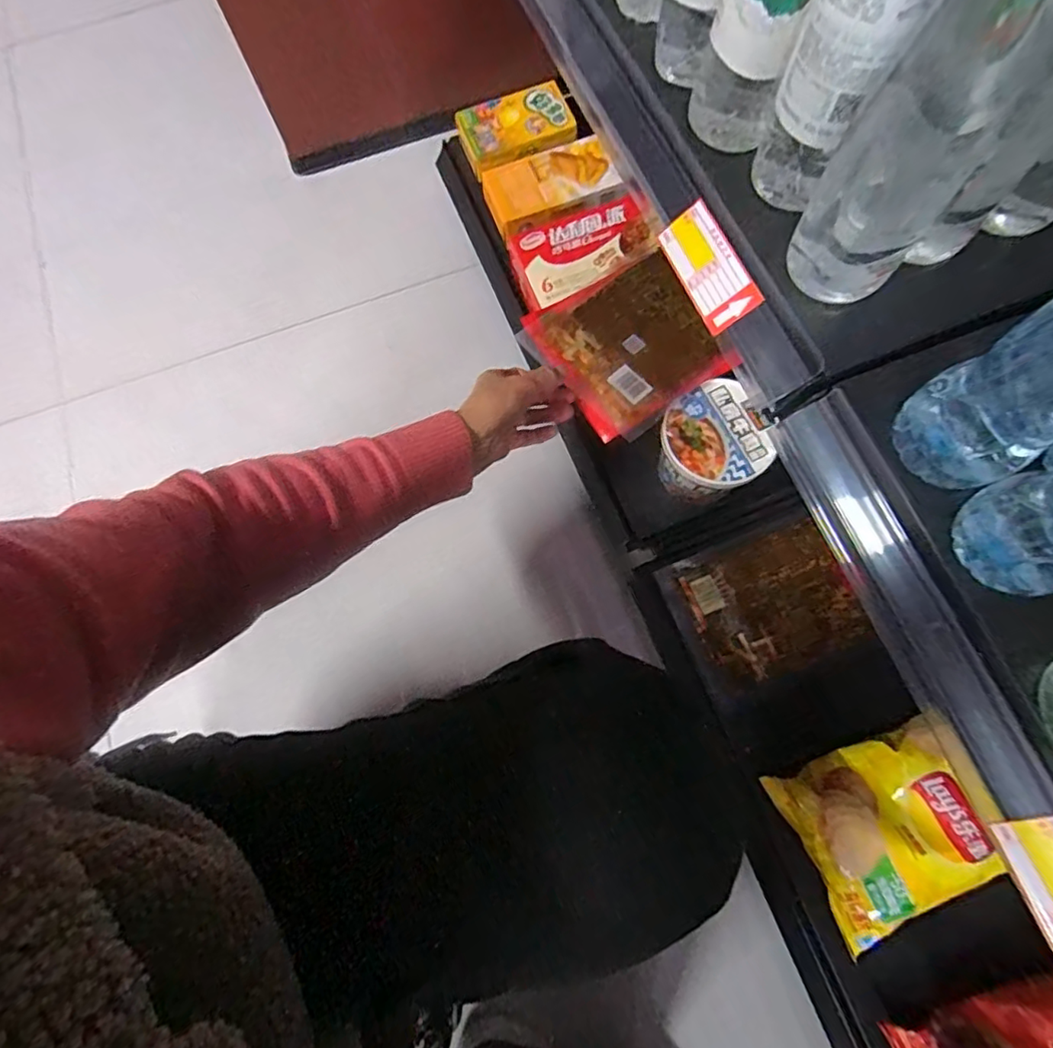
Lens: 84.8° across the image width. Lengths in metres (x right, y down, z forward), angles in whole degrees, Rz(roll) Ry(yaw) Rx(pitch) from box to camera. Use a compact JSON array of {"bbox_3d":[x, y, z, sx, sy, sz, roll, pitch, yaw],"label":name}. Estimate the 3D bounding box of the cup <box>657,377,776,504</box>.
[{"bbox_3d":[0.195,-0.074,0.639,0.111,0.112,0.106,-1,74,2],"label":"cup"}]

